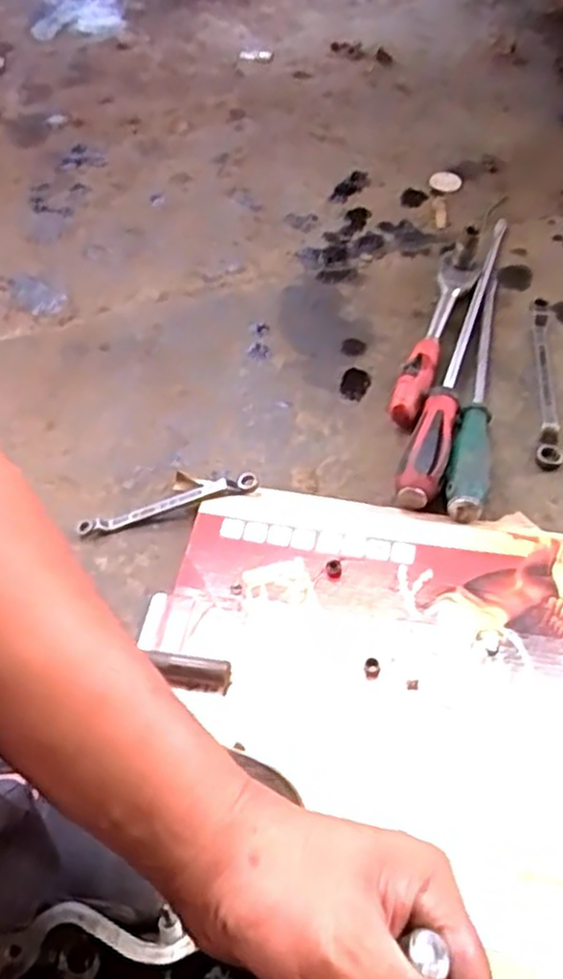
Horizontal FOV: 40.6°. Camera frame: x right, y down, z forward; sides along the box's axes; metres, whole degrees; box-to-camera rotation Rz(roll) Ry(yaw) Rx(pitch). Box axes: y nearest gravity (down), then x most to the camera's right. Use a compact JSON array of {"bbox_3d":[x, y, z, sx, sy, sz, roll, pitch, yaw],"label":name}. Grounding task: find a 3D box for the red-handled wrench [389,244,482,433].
[{"bbox_3d":[0.139,-0.148,0.701,0.038,0.037,0.241,17,56,14],"label":"red-handled wrench"}]

